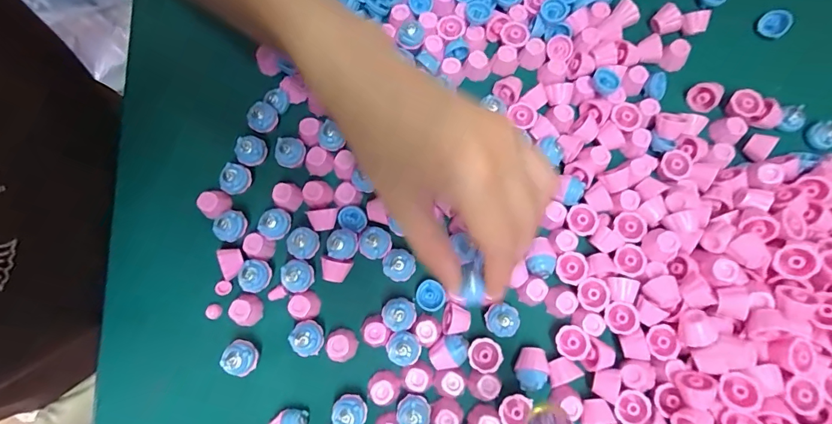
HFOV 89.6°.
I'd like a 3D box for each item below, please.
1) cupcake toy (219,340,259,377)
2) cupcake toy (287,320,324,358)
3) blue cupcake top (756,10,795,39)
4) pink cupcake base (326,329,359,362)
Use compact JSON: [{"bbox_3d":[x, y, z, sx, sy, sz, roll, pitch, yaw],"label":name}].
[{"bbox_3d":[-0.107,0.091,0.264,0.018,0.028,0.020,29,79,8],"label":"cupcake toy"},{"bbox_3d":[-0.067,0.080,0.265,0.019,0.025,0.020,0,77,1],"label":"cupcake toy"},{"bbox_3d":[0.269,-0.140,0.314,0.020,0.011,0.020,24,112,36],"label":"blue cupcake top"},{"bbox_3d":[-0.048,0.086,0.267,0.018,0.014,0.020,-10,77,-1],"label":"pink cupcake base"}]

